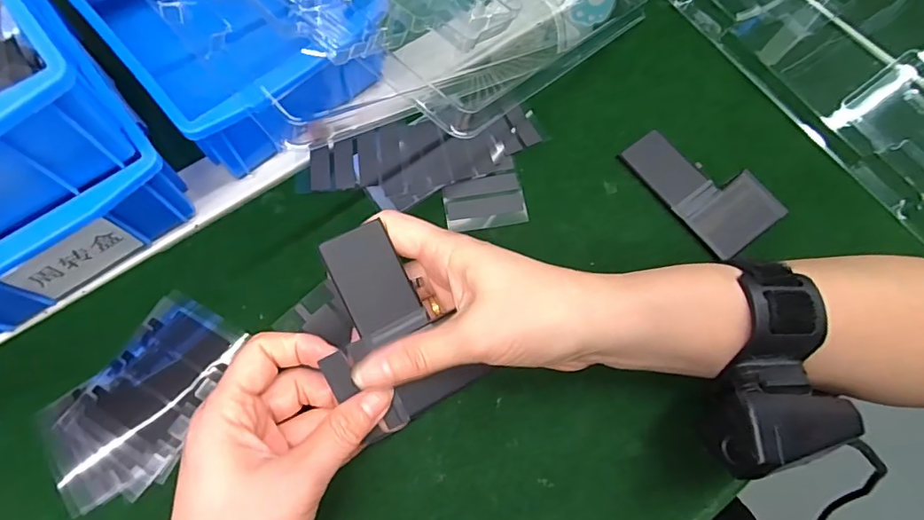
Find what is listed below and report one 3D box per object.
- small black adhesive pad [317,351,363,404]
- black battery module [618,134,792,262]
[{"bbox_3d":[-0.058,0.055,0.243,0.011,0.004,0.021,-26,94,-22],"label":"small black adhesive pad"},{"bbox_3d":[0.154,-0.050,0.327,0.057,0.004,0.094,-36,73,-11],"label":"black battery module"}]

